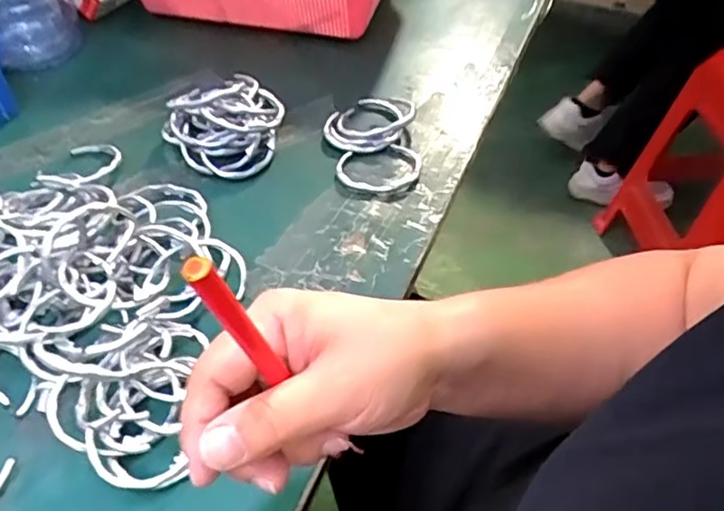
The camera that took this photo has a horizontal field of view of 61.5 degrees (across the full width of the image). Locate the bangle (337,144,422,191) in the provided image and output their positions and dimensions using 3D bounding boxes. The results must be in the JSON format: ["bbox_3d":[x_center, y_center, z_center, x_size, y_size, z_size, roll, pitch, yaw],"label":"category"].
[{"bbox_3d":[0.015,-0.069,0.483,0.070,0.007,0.048,-11,48,-11],"label":"bangle"}]

